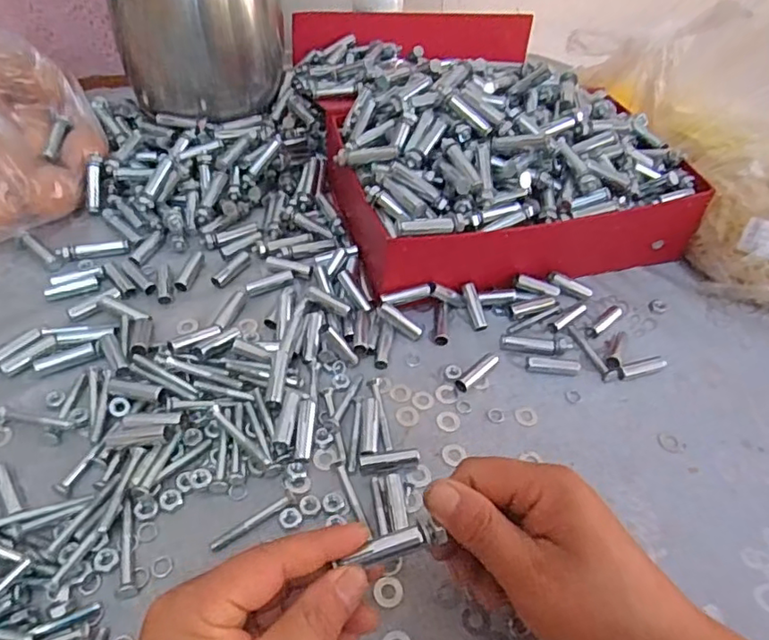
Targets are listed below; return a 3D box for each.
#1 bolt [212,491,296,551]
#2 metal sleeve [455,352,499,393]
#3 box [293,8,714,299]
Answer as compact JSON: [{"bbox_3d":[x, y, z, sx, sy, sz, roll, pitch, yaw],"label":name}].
[{"bbox_3d":[-0.078,0.121,0.352,0.055,0.005,0.008,-27,56,-27],"label":"bolt"},{"bbox_3d":[0.072,0.037,0.440,0.012,0.011,0.047,37,55,25],"label":"metal sleeve"},{"bbox_3d":[0.084,-0.204,0.584,0.293,0.118,0.379,-10,50,-15],"label":"box"}]

